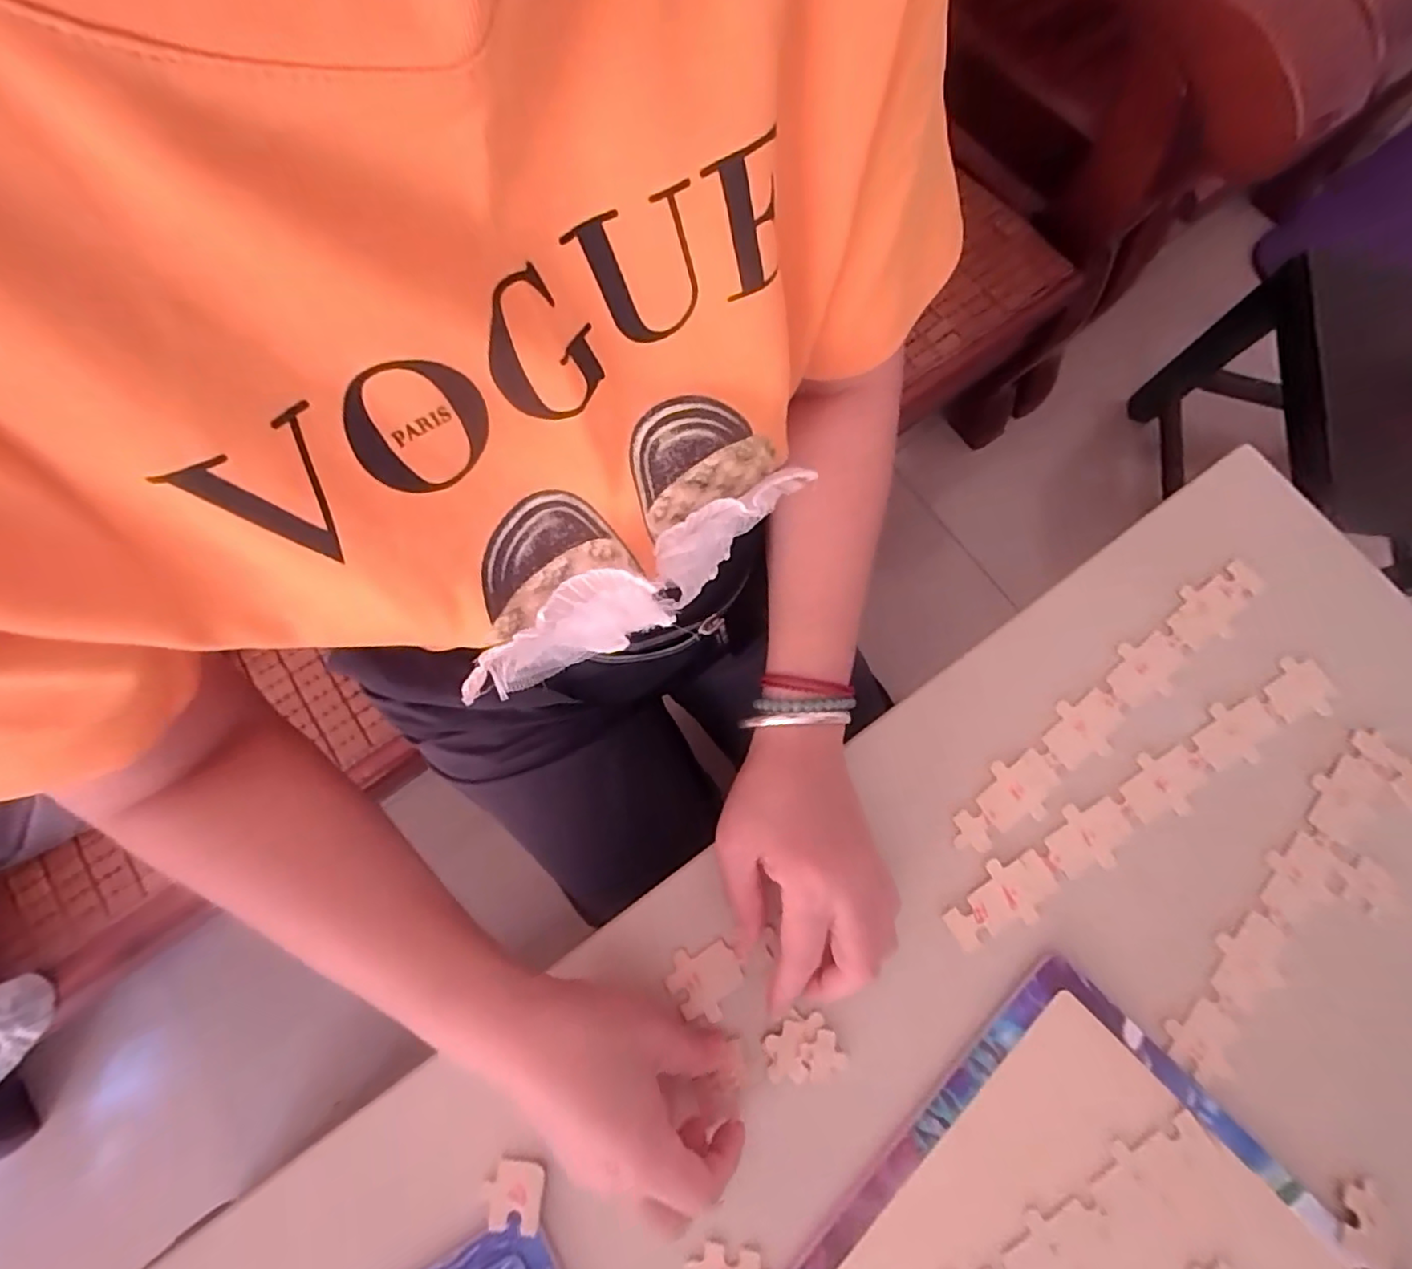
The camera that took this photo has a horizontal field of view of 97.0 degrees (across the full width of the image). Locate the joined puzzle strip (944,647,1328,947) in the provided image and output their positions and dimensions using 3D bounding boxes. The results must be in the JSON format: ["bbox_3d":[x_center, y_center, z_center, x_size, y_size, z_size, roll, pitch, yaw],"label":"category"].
[{"bbox_3d":[0.249,0.092,0.355,0.268,0.006,0.033,-30,78,-8],"label":"joined puzzle strip"}]

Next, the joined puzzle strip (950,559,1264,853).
[{"bbox_3d":[0.239,0.038,0.367,0.245,0.004,0.034,-39,80,-9],"label":"joined puzzle strip"}]

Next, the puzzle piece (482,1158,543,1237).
[{"bbox_3d":[-0.095,0.275,0.306,0.028,0.004,0.027,4,59,2],"label":"puzzle piece"}]

